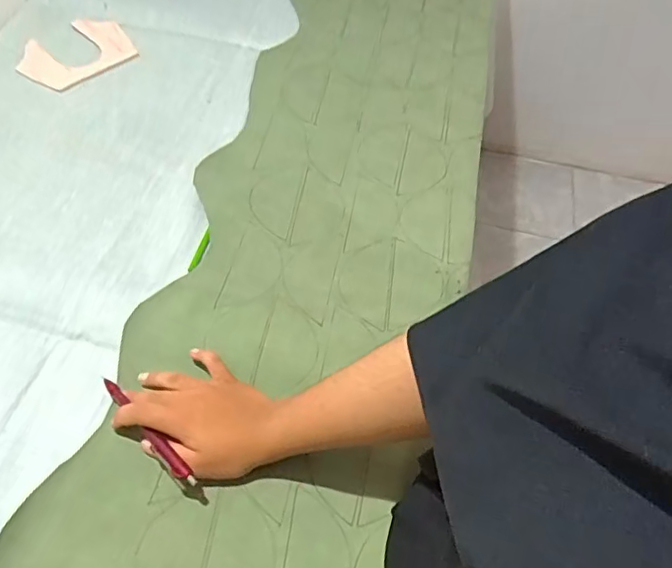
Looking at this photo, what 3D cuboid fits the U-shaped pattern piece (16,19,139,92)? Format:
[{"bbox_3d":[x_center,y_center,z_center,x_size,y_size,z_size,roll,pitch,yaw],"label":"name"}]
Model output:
[{"bbox_3d":[-0.355,-0.316,0.787,0.145,0.009,0.123,-32,63,-22],"label":"U-shaped pattern piece"}]

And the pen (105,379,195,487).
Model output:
[{"bbox_3d":[-0.162,0.124,0.493,0.010,0.010,0.137,-38,57,-25],"label":"pen"}]

